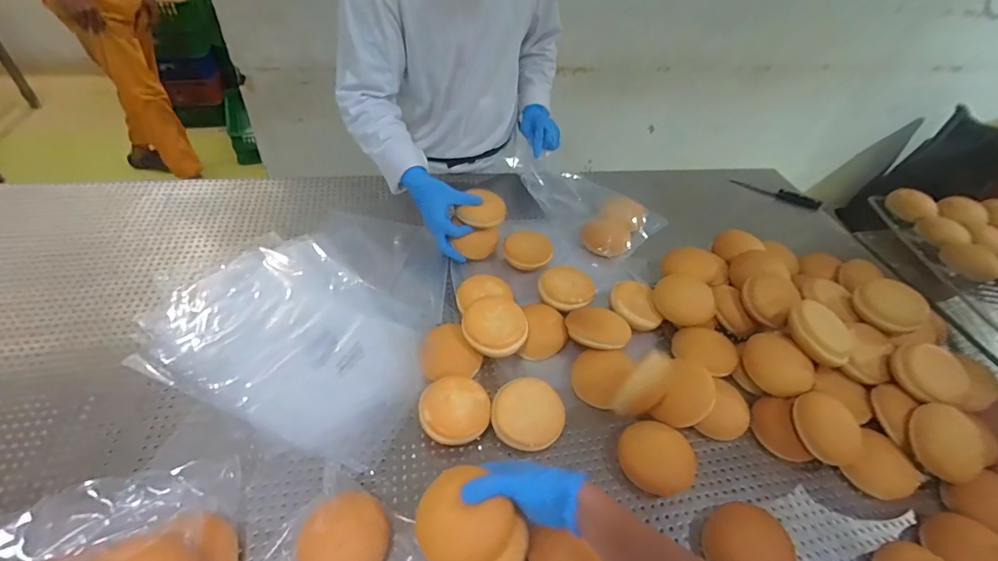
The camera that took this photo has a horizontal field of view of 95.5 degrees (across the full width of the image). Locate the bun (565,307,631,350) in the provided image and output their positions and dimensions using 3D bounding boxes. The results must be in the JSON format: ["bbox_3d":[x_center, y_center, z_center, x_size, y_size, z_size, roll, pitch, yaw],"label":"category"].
[{"bbox_3d":[0.160,0.077,0.735,0.100,0.024,0.070,15,43,8],"label":"bun"}]

